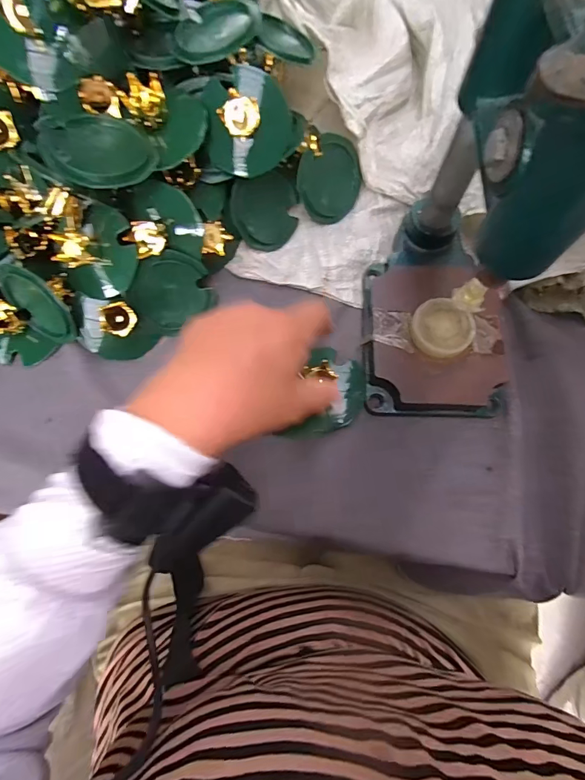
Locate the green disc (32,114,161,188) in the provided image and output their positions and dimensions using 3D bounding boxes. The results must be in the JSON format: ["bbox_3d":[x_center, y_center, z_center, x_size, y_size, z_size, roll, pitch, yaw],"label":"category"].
[{"bbox_3d":[-0.142,-0.177,0.288,0.074,0.013,0.060,-17,82,-22],"label":"green disc"}]

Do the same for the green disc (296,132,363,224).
[{"bbox_3d":[0.039,-0.210,0.389,0.075,0.070,0.006,-49,34,-9],"label":"green disc"}]

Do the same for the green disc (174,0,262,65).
[{"bbox_3d":[-0.061,-0.298,0.322,0.067,0.015,0.066,0,75,1],"label":"green disc"}]

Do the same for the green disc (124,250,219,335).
[{"bbox_3d":[-0.108,-0.087,0.348,0.067,0.006,0.064,-8,117,-16],"label":"green disc"}]

